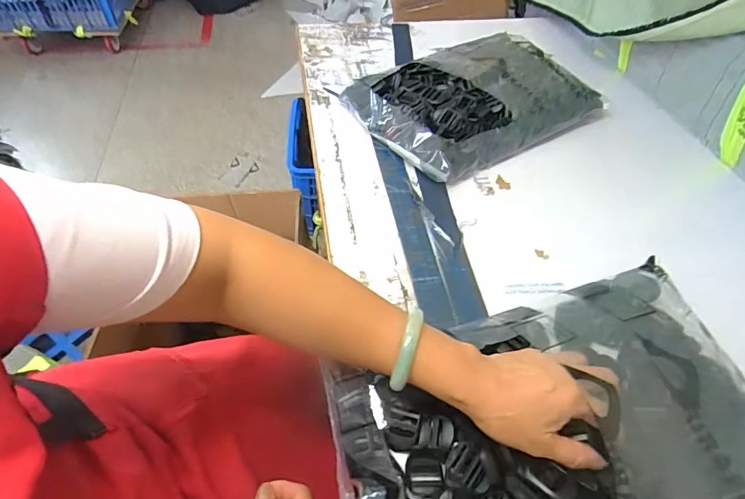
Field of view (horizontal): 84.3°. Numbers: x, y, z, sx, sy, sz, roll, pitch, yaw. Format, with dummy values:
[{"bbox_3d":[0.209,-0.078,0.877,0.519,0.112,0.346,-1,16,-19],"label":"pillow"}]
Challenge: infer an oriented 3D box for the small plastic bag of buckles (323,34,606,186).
[{"bbox_3d":[0.163,-0.251,0.682,0.357,0.066,0.247,-26,58,-22],"label":"small plastic bag of buckles"}]

